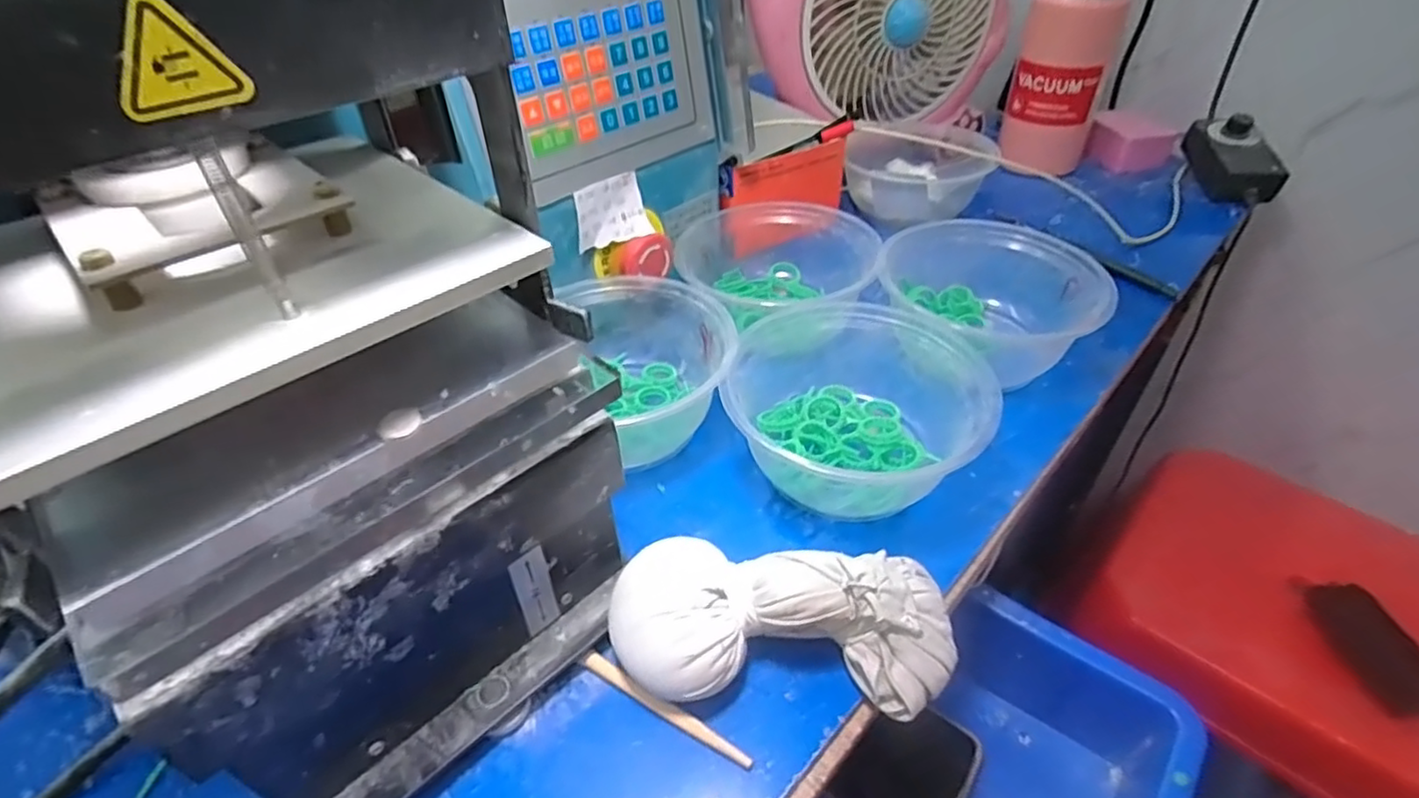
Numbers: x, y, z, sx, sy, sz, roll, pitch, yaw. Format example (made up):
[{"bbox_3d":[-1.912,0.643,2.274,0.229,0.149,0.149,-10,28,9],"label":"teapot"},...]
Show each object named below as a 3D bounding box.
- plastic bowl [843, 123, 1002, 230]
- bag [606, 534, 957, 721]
[{"bbox_3d":[0.183,-0.200,0.588,0.122,0.053,0.136,6,41,8],"label":"plastic bowl"},{"bbox_3d":[0.030,0.093,0.276,0.137,0.045,0.061,0,41,2],"label":"bag"}]

